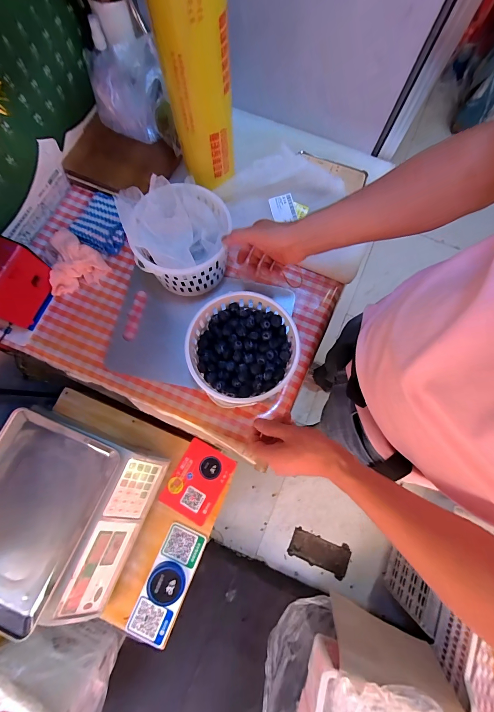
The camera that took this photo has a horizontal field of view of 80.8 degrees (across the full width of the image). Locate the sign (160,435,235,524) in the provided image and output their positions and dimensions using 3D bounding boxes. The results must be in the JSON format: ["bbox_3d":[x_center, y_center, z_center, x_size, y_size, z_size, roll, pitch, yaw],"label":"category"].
[{"bbox_3d":[-0.111,0.288,0.670,0.121,0.006,0.155,28,78,5],"label":"sign"}]

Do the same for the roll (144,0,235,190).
[{"bbox_3d":[-0.070,-0.401,0.413,0.093,0.294,0.111,-6,78,-3],"label":"roll"}]

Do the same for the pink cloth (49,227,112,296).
[{"bbox_3d":[-0.361,-0.188,0.586,0.114,0.039,0.119,-42,82,-10],"label":"pink cloth"}]

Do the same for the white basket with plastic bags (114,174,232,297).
[{"bbox_3d":[-0.113,-0.214,0.529,0.176,0.119,0.161,0,77,-1],"label":"white basket with plastic bags"}]

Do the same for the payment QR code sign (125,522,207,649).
[{"bbox_3d":[-0.168,0.484,0.613,0.086,0.028,0.222,22,78,4],"label":"payment QR code sign"}]

